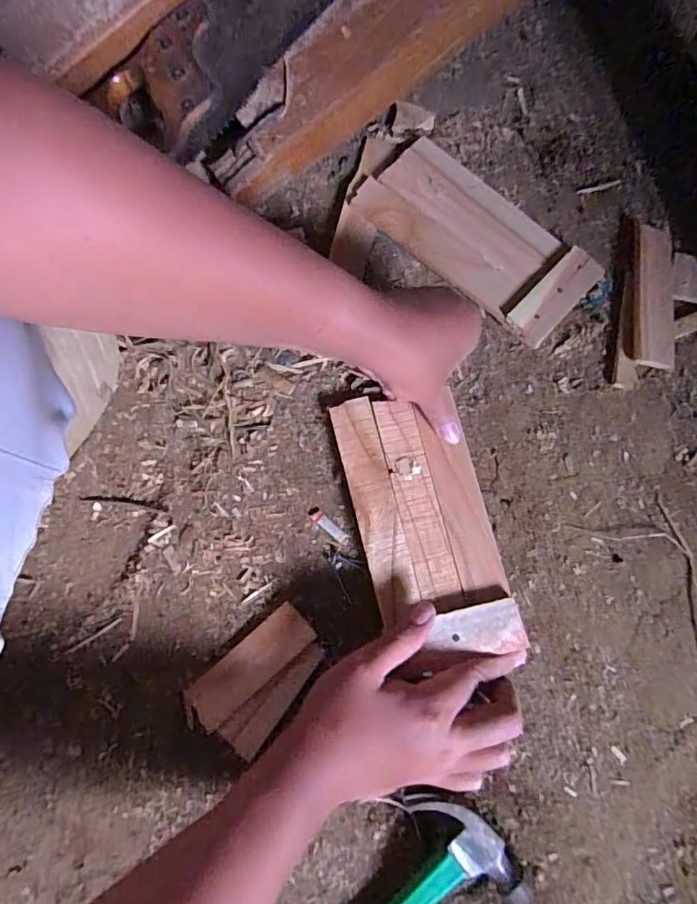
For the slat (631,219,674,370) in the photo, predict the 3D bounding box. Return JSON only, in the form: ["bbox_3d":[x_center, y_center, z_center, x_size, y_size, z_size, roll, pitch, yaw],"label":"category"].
[{"bbox_3d":[0.278,-0.142,0.463,0.038,0.016,0.137,6,76,1],"label":"slat"}]

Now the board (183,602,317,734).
[{"bbox_3d":[-0.074,0.161,0.384,0.100,0.011,0.036,-39,80,-10],"label":"board"}]

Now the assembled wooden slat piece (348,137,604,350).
[{"bbox_3d":[0.117,-0.195,0.474,0.216,0.034,0.108,40,78,9],"label":"assembled wooden slat piece"}]

